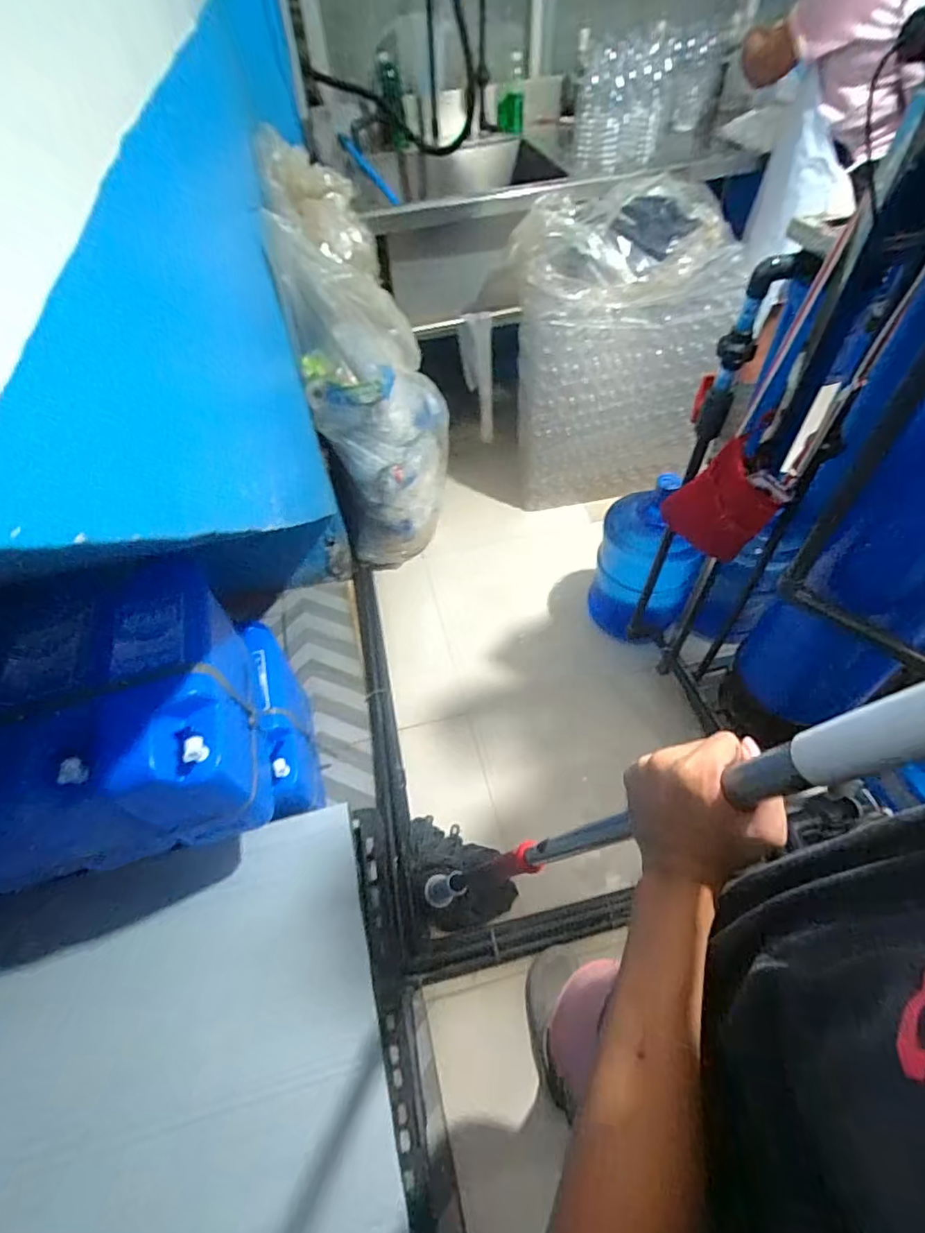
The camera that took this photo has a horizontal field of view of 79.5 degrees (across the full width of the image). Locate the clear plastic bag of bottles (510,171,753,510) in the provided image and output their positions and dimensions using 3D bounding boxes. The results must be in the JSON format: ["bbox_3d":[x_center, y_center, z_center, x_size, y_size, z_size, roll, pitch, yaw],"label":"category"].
[{"bbox_3d":[0.470,-0.757,1.670,0.654,0.774,0.289,-5,52,-1],"label":"clear plastic bag of bottles"}]

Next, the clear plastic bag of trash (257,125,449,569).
[{"bbox_3d":[-0.232,-0.623,1.493,0.330,0.898,0.468,-8,52,-3],"label":"clear plastic bag of trash"}]

